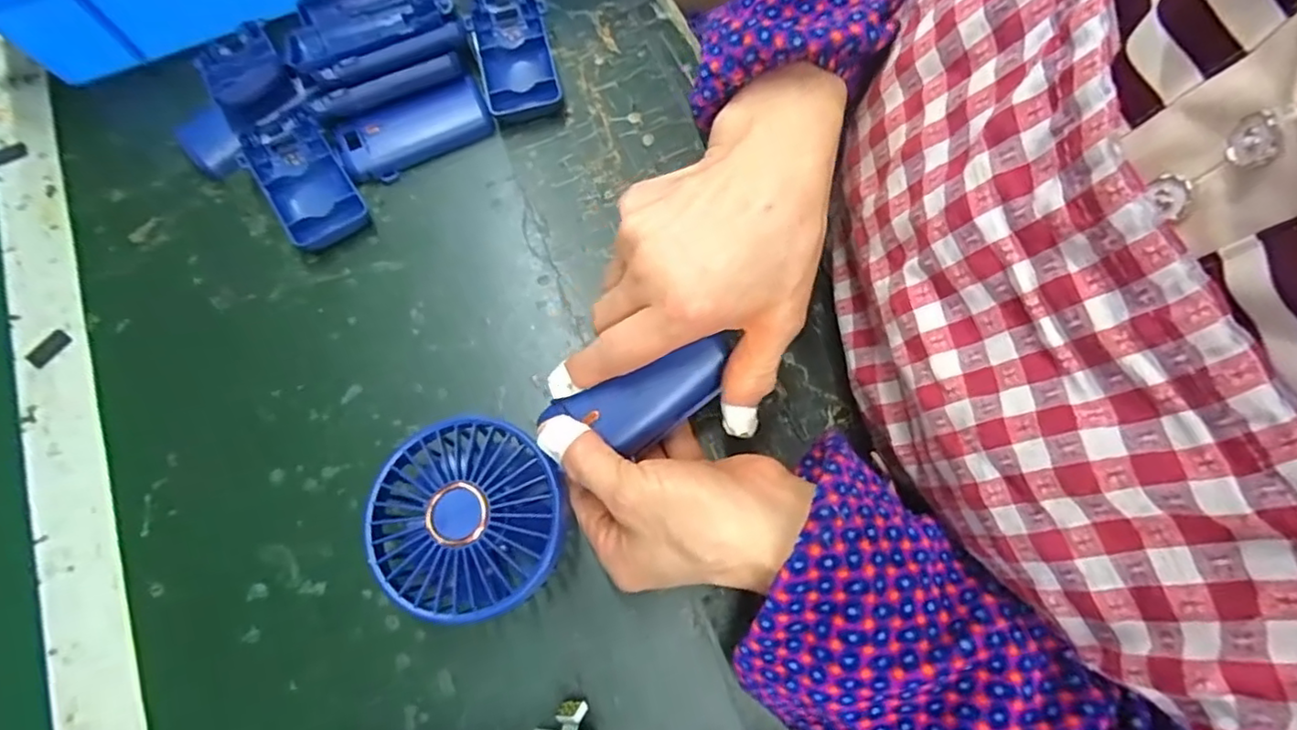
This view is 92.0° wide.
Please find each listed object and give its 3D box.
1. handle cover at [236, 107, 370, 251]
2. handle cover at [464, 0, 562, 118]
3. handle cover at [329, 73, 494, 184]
[{"bbox_3d":[-0.209,-0.112,0.380,0.046,0.017,0.097,-33,74,-9],"label":"handle cover"},{"bbox_3d":[-0.088,-0.204,0.407,0.048,0.020,0.098,-14,72,-4],"label":"handle cover"},{"bbox_3d":[-0.143,-0.143,0.381,0.090,0.018,0.036,-27,73,-8],"label":"handle cover"}]

